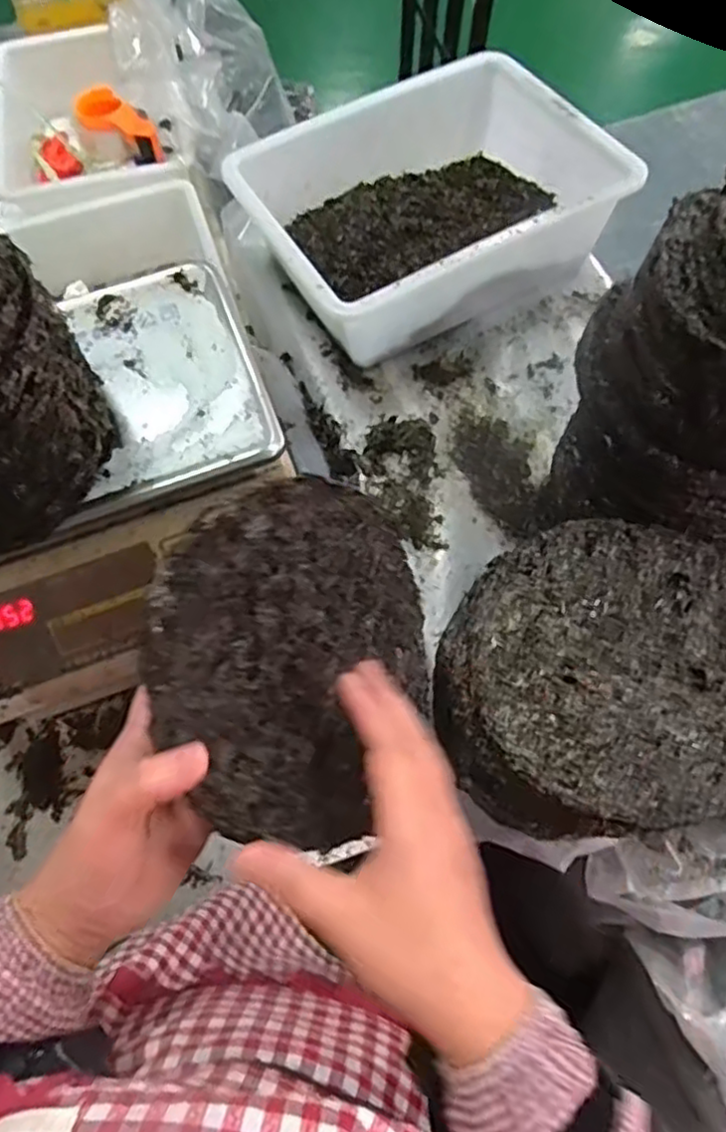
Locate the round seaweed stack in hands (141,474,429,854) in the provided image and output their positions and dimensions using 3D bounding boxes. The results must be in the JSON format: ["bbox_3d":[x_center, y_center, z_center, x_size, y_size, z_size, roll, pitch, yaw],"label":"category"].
[{"bbox_3d":[-0.029,0.046,0.381,0.194,0.017,0.186,8,79,-44],"label":"round seaweed stack in hands"}]

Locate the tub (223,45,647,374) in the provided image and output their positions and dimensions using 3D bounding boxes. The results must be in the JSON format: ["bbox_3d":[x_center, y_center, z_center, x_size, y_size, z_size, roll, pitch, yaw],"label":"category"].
[{"bbox_3d":[0.063,-0.397,0.736,0.359,0.111,0.288,-27,68,-9],"label":"tub"}]

